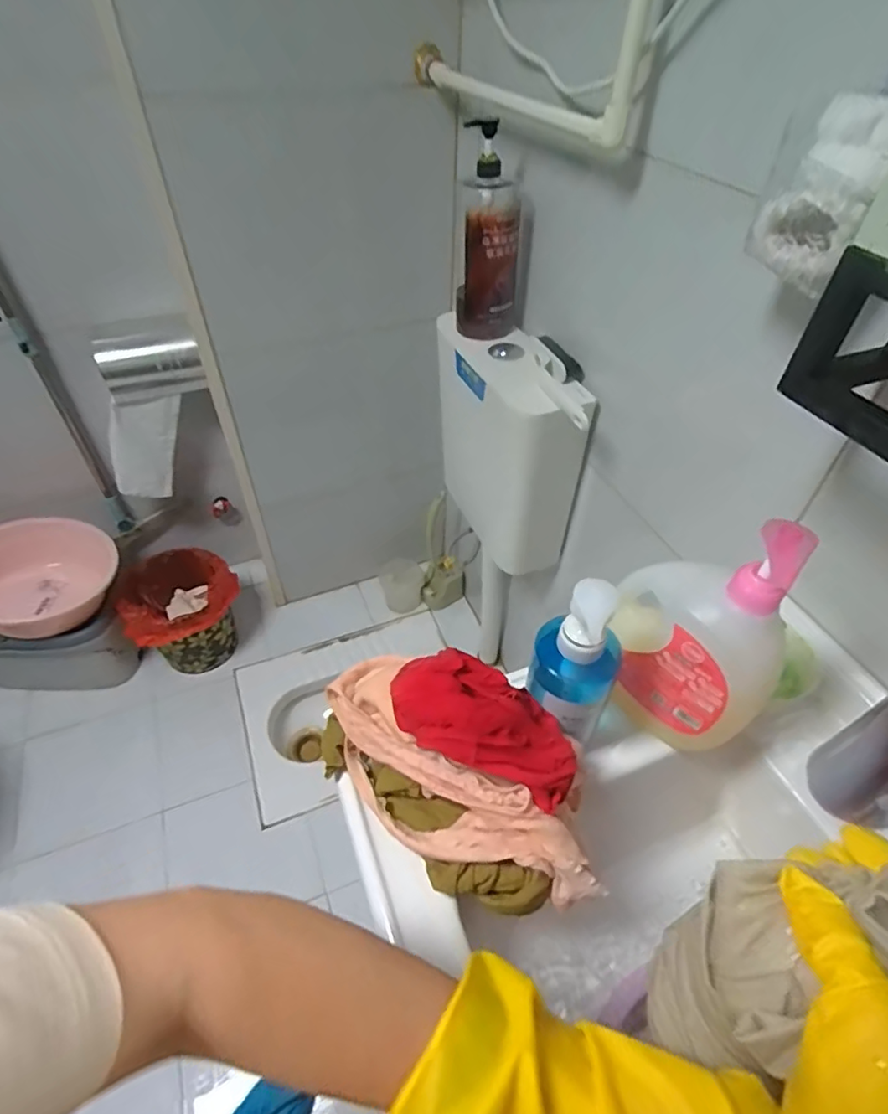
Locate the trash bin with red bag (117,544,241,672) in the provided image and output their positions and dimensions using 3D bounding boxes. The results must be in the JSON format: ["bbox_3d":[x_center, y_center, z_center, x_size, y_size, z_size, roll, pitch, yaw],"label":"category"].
[{"bbox_3d":[-0.722,0.153,1.609,0.278,0.288,0.272,-20,50,-19],"label":"trash bin with red bag"}]

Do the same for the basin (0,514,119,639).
[{"bbox_3d":[-1.053,0.072,1.472,0.368,0.169,0.368,-26,53,-24],"label":"basin"}]

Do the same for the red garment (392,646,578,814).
[{"bbox_3d":[0.032,0.122,0.429,0.140,0.059,0.074,15,48,12],"label":"red garment"}]

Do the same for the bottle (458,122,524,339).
[{"bbox_3d":[0.076,-0.490,0.885,0.097,0.290,0.079,7,47,5],"label":"bottle"}]

